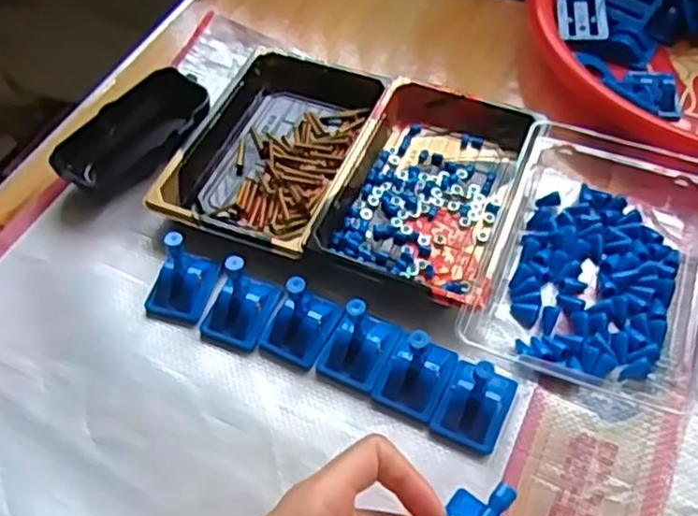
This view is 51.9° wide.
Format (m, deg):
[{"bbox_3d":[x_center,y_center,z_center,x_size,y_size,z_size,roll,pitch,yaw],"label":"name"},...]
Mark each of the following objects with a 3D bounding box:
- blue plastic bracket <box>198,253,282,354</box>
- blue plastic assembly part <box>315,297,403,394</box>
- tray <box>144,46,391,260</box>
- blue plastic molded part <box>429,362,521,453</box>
[{"bbox_3d":[-0.063,0.023,0.395,0.036,0.042,0.037,16,56,14],"label":"blue plastic bracket"},{"bbox_3d":[0.006,0.042,0.382,0.034,0.045,0.041,26,59,20],"label":"blue plastic assembly part"},{"bbox_3d":[-0.048,-0.074,0.480,0.107,0.022,0.162,17,56,15],"label":"tray"},{"bbox_3d":[0.065,0.067,0.361,0.033,0.041,0.042,21,58,17],"label":"blue plastic molded part"}]

